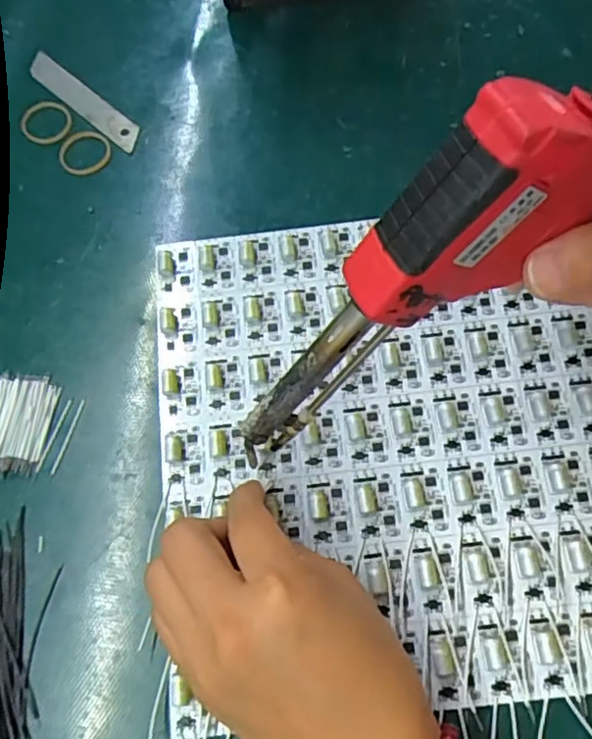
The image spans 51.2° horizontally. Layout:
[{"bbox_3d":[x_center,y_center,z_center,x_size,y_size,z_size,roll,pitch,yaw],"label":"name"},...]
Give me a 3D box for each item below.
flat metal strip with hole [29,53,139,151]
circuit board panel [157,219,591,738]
[{"bbox_3d":[-0.133,-0.169,0.385,0.094,0.004,0.018,39,76,15],"label":"flat metal strip with hole"},{"bbox_3d":[0.078,0.027,0.303,0.286,0.008,0.240,-6,69,0],"label":"circuit board panel"}]

